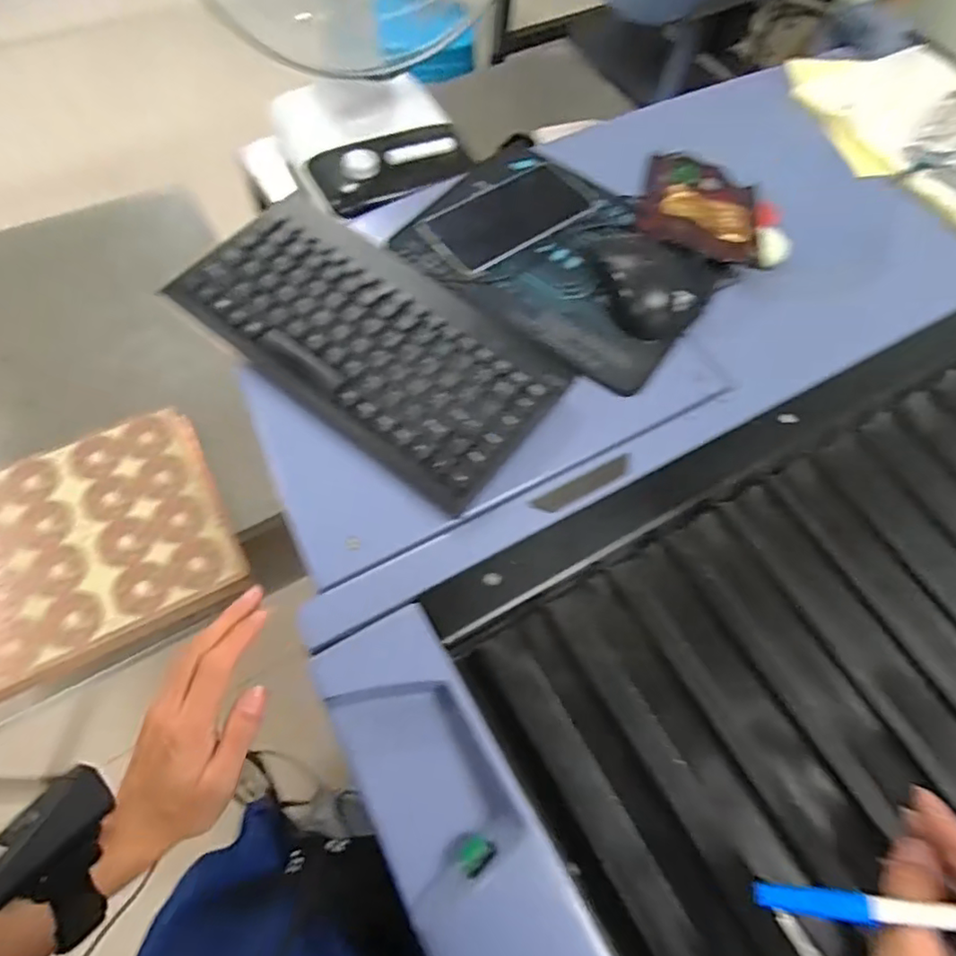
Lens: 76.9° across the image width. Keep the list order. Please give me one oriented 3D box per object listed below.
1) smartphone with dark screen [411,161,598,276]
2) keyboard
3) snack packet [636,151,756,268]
[{"bbox_3d":[0.030,-0.243,0.551,0.158,0.015,0.073,-36,83,-12],"label":"smartphone with dark screen"},{"bbox_3d":[-0.083,-0.110,0.459,0.284,0.029,0.144,36,65,12],"label":"keyboard"},{"bbox_3d":[0.216,-0.263,0.586,0.115,0.028,0.148,14,63,2],"label":"snack packet"}]

